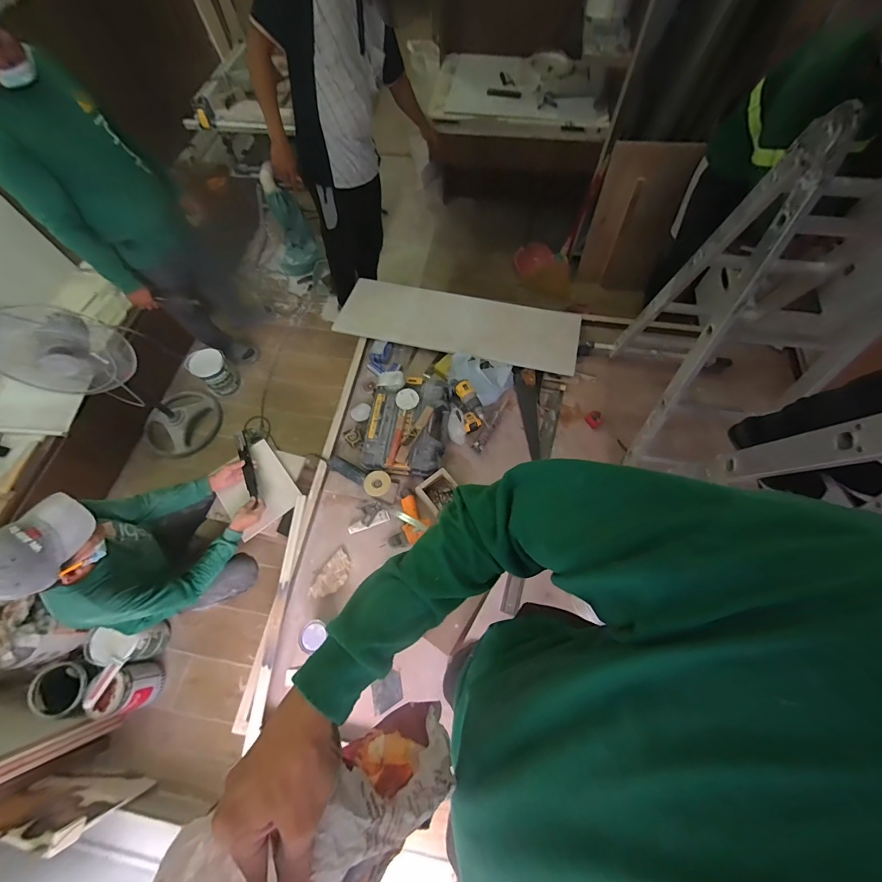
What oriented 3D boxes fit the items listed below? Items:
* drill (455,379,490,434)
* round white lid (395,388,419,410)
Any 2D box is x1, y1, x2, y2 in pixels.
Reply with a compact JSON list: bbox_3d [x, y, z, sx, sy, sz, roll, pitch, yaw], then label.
[{"bbox_3d":[0.117,-0.120,1.532,0.071,0.240,0.182,-32,68,-12],"label":"drill"},{"bbox_3d":[-0.139,-0.175,1.582,0.090,0.019,0.089,-1,65,1],"label":"round white lid"}]

